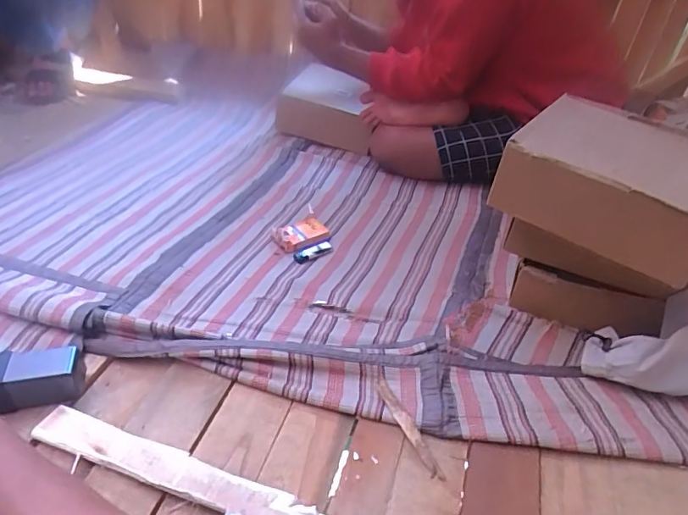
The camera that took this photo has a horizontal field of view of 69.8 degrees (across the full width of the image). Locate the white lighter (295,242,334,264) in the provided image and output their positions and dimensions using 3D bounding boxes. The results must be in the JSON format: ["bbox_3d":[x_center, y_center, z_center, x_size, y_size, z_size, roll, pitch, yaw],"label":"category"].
[{"bbox_3d":[-0.055,-0.009,0.906,0.078,0.011,0.026,-19,44,-29],"label":"white lighter"}]

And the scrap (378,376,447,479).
[{"bbox_3d":[0.080,0.209,0.622,0.019,0.013,0.150,-15,42,-25],"label":"scrap"}]

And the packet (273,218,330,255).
[{"bbox_3d":[-0.079,-0.044,0.933,0.101,0.022,0.069,-25,47,-34],"label":"packet"}]

